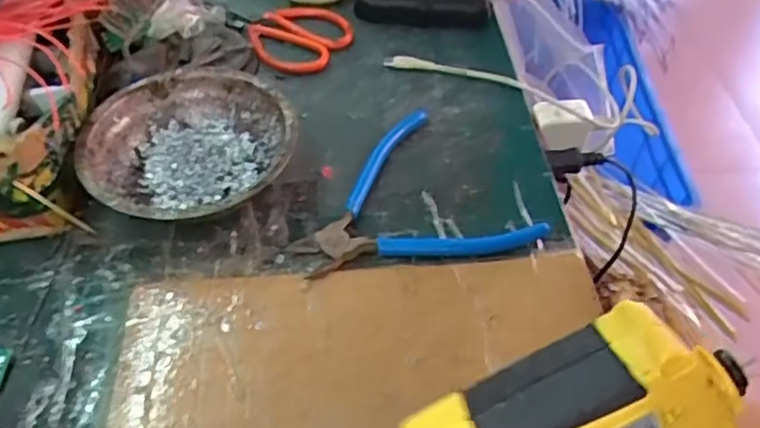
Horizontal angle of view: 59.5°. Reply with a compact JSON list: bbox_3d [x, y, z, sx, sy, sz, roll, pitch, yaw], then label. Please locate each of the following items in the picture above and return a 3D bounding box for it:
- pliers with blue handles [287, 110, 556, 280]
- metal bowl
[{"bbox_3d":[0.014,0.004,0.399,0.127,0.021,0.113,-32,56,-25],"label":"pliers with blue handles"},{"bbox_3d":[-0.116,-0.036,0.415,0.124,0.041,0.119,0,49,0],"label":"metal bowl"}]

